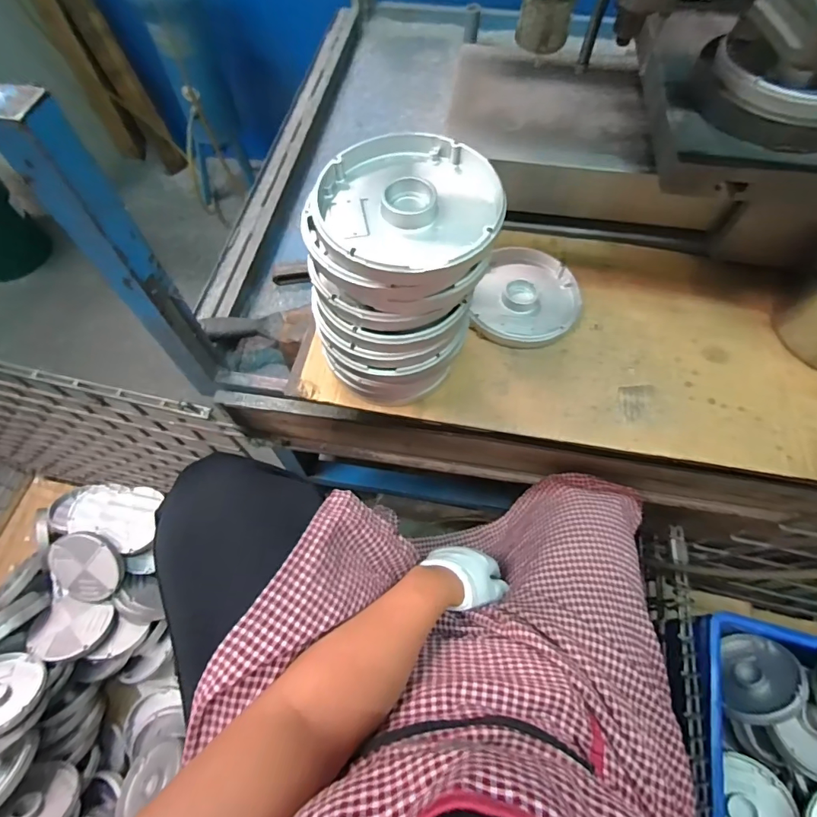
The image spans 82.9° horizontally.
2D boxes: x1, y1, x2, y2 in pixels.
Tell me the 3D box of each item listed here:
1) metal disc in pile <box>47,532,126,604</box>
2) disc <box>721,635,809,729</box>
[{"bbox_3d":[-0.632,0.309,0.901,0.139,0.021,0.134,0,98,3],"label":"metal disc in pile"},{"bbox_3d":[0.571,0.435,0.746,0.040,0.109,0.134,53,40,-16],"label":"disc"}]

